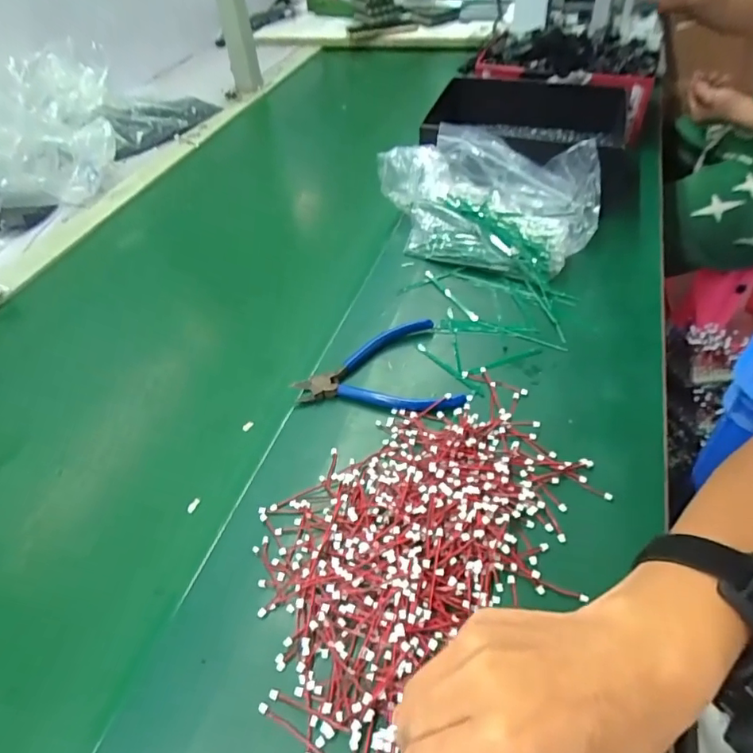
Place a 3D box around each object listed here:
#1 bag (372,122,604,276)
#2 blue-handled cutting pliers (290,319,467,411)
[{"bbox_3d":[0.118,-0.189,0.569,0.243,0.110,0.144,4,48,9],"label":"bag"},{"bbox_3d":[-0.002,-0.001,0.464,0.133,0.015,0.104,-13,47,-6],"label":"blue-handled cutting pliers"}]

